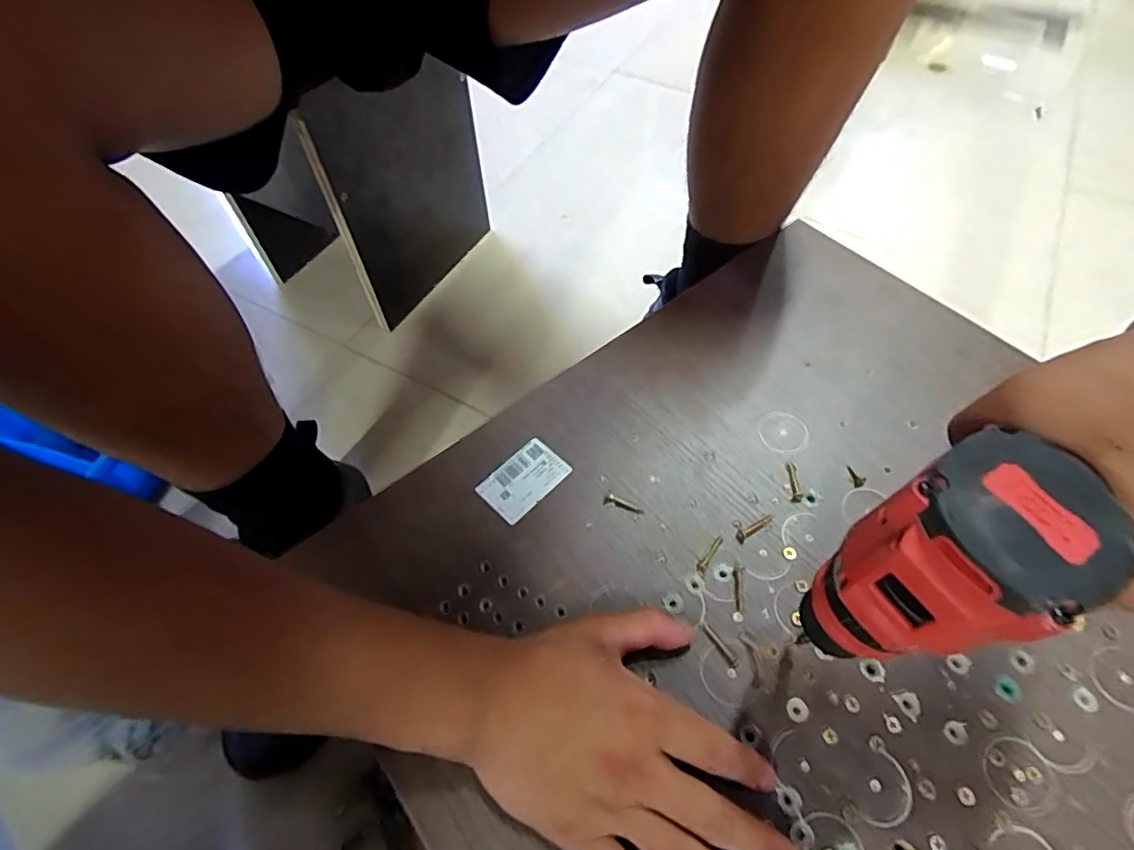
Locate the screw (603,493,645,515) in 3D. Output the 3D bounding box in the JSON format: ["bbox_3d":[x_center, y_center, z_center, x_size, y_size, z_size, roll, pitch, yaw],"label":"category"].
[{"bbox_3d":[0.039,0.054,0.395,0.028,0.004,0.009,15,59,11],"label":"screw"}]

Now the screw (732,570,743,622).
[{"bbox_3d":[0.107,0.106,0.359,0.006,0.004,0.032,7,58,7],"label":"screw"}]

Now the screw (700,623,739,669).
[{"bbox_3d":[0.092,0.131,0.343,0.006,0.004,0.030,-28,60,-15],"label":"screw"}]

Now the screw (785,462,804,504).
[{"bbox_3d":[0.159,0.039,0.400,0.008,0.004,0.031,2,57,3],"label":"screw"}]

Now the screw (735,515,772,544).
[{"bbox_3d":[0.125,0.068,0.384,0.030,0.004,0.008,-32,61,-17],"label":"screw"}]

